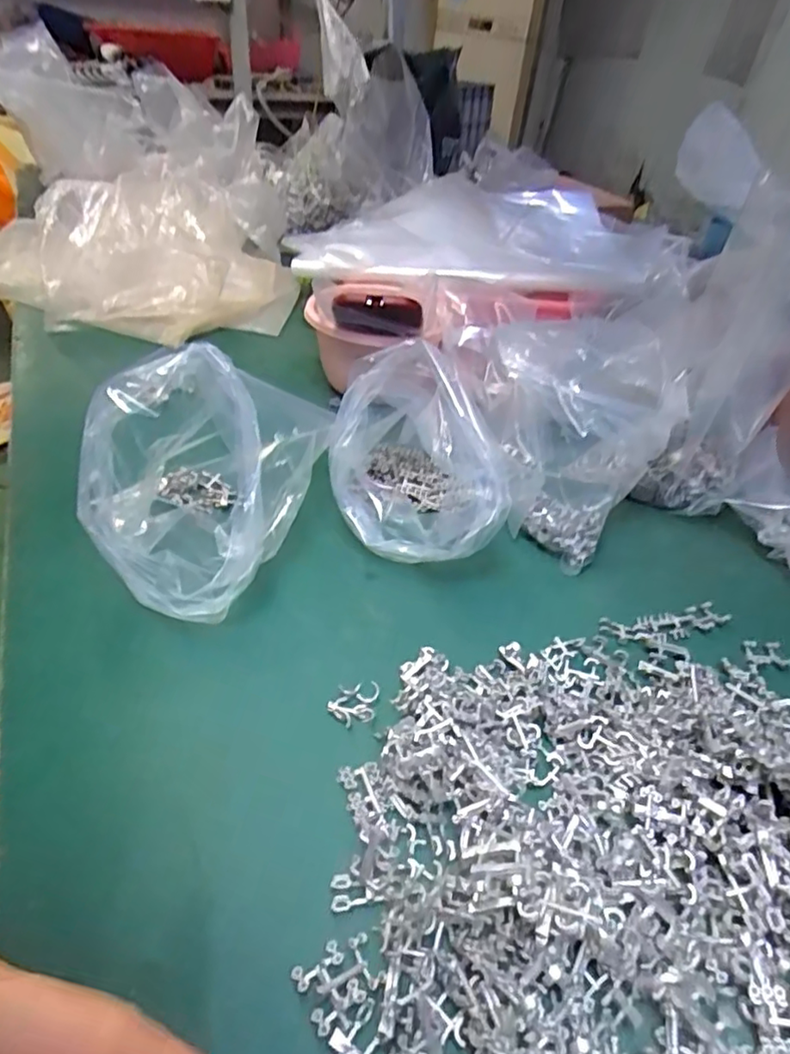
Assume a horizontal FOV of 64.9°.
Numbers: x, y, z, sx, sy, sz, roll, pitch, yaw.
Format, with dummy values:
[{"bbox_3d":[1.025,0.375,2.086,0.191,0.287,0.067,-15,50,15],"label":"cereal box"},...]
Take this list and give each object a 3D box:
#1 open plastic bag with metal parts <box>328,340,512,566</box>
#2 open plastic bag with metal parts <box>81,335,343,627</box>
[{"bbox_3d":[0.012,-0.053,0.468,0.117,0.126,0.150,-2,40,-9],"label":"open plastic bag with metal parts"},{"bbox_3d":[-0.140,-0.041,0.421,0.125,0.150,0.161,16,40,13],"label":"open plastic bag with metal parts"}]

